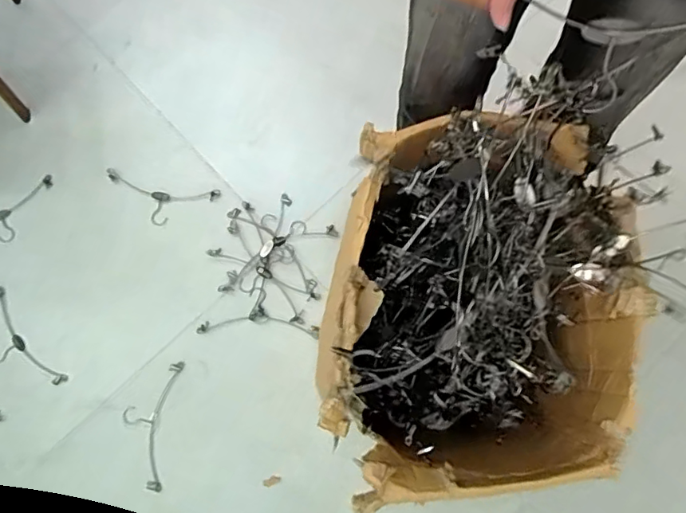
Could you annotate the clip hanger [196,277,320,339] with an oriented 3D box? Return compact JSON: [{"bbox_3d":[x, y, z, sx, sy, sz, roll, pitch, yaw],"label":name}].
[{"bbox_3d":[-0.191,0.118,1.235,0.272,0.022,0.126,1,79,2],"label":"clip hanger"}]

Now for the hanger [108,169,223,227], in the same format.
[{"bbox_3d":[-0.445,-0.134,1.296,0.278,0.014,0.109,11,77,3],"label":"hanger"}]

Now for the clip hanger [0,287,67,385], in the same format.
[{"bbox_3d":[-0.755,0.208,1.232,0.110,0.028,0.269,-37,79,-8],"label":"clip hanger"}]

